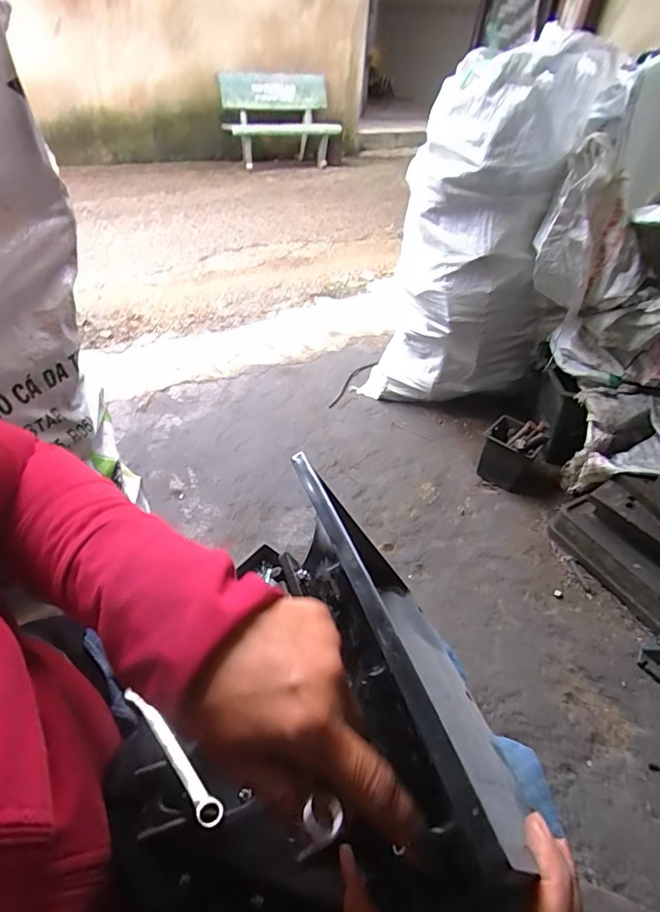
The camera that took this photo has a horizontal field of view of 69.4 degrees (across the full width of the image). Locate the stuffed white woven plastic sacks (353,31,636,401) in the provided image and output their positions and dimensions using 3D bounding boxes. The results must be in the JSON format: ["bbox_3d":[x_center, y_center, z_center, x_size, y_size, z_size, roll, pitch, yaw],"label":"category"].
[{"bbox_3d":[0.442,-0.587,1.336,0.453,0.816,0.551,18,44,14],"label":"stuffed white woven plastic sacks"}]

